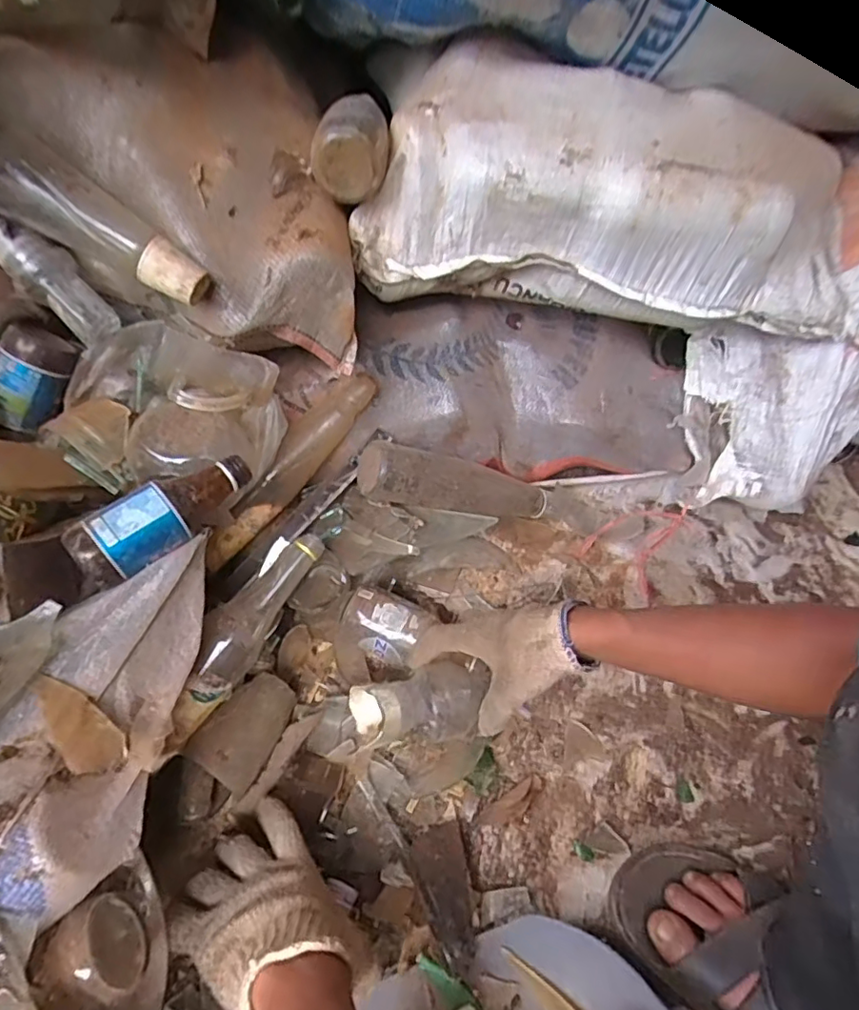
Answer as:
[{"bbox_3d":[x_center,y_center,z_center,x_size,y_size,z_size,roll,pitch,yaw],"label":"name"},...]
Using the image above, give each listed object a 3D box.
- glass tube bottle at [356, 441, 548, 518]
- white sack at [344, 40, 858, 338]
[{"bbox_3d":[0.039,-0.018,0.630,0.235,0.051,0.057,9,45,-31],"label":"glass tube bottle"},{"bbox_3d":[0.183,-0.297,0.549,0.495,0.187,0.141,2,51,0],"label":"white sack"}]

